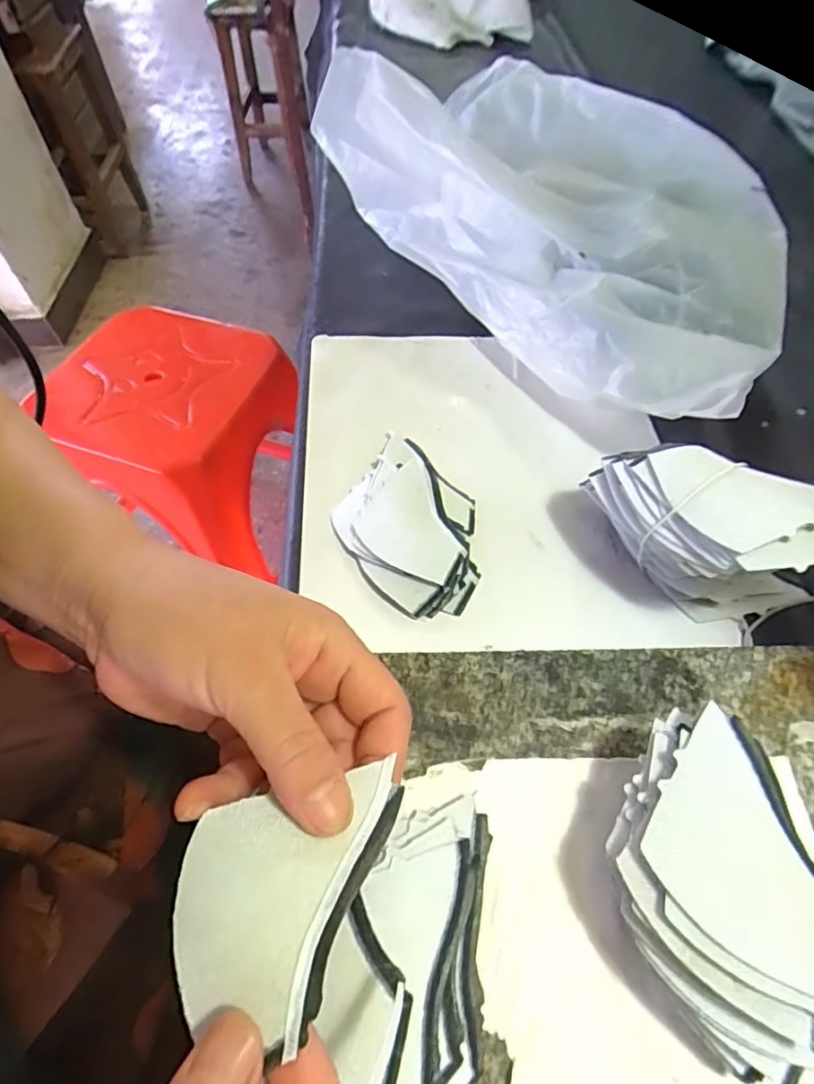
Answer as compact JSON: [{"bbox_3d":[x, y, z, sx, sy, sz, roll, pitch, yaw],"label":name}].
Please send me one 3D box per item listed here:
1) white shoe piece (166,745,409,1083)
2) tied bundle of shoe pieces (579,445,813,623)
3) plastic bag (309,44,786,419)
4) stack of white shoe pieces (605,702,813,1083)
[{"bbox_3d":[-0.042,0.102,0.179,0.057,0.016,0.079,18,59,13],"label":"white shoe piece"},{"bbox_3d":[0.163,-0.001,0.320,0.136,0.086,0.056,27,61,18],"label":"tied bundle of shoe pieces"},{"bbox_3d":[0.142,-0.273,0.476,0.232,0.128,0.435,-29,60,-17],"label":"plastic bag"},{"bbox_3d":[0.116,0.129,0.219,0.074,0.050,0.115,-7,57,-3],"label":"stack of white shoe pieces"}]

